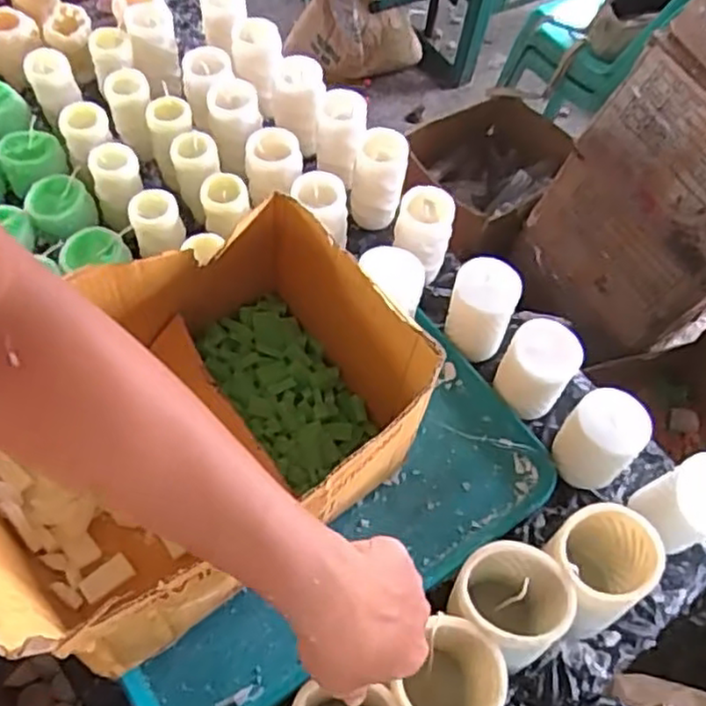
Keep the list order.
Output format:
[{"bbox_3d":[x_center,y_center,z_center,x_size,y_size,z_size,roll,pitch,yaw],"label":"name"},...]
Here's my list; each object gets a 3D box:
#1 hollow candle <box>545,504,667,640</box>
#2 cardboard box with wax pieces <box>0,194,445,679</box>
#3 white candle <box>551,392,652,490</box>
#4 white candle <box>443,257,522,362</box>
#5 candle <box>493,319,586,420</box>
[{"bbox_3d":[0.206,0.195,0.609,0.101,0.113,0.092,-28,65,-20],"label":"hollow candle"},{"bbox_3d":[-0.134,0.065,0.584,0.360,0.180,0.255,-31,66,-21],"label":"cardboard box with wax pieces"},{"bbox_3d":[0.239,0.080,0.676,0.067,0.094,0.075,-36,68,-23],"label":"white candle"},{"bbox_3d":[0.137,-0.046,0.755,0.067,0.090,0.071,2,59,-3],"label":"white candle"},{"bbox_3d":[0.187,0.014,0.716,0.073,0.083,0.064,33,62,14],"label":"candle"}]

